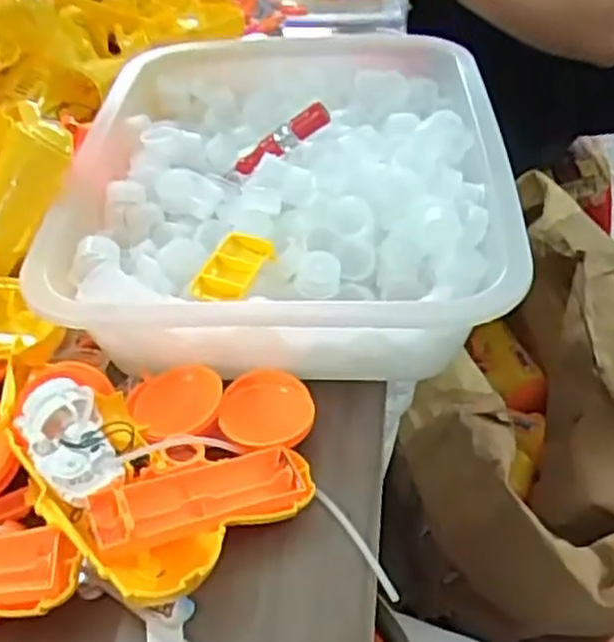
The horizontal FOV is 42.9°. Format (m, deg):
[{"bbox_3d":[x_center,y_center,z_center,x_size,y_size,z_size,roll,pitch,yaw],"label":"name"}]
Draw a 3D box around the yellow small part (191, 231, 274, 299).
[{"bbox_3d":[-0.047,-0.034,0.488,0.033,0.013,0.054,16,45,21],"label":"yellow small part"}]

